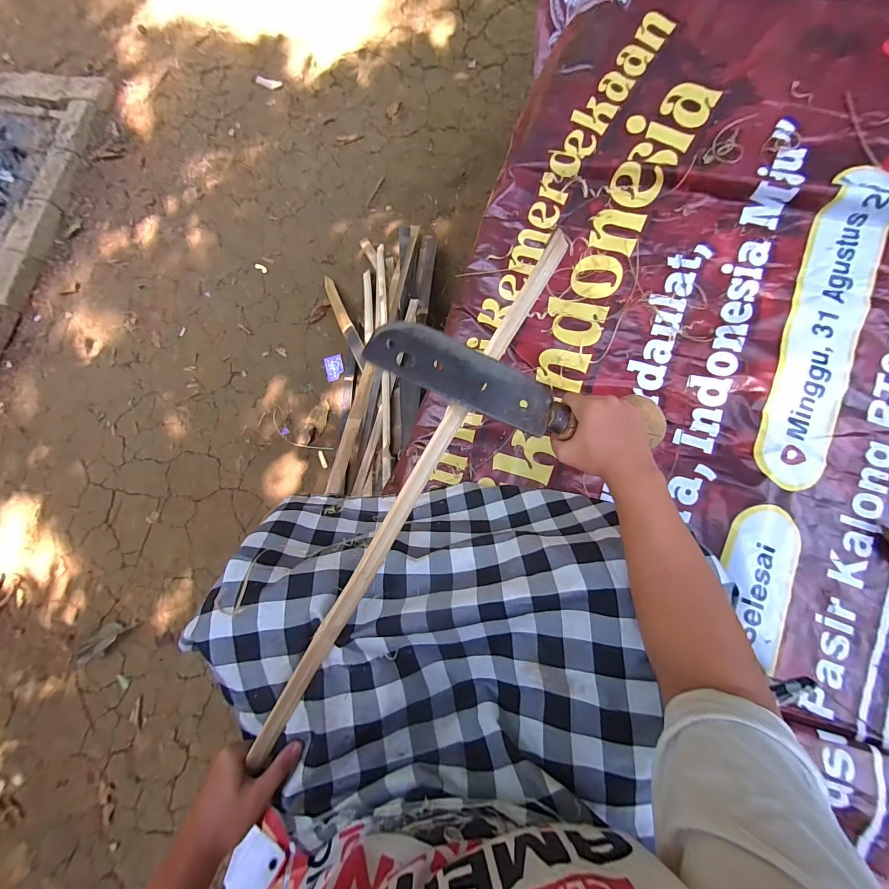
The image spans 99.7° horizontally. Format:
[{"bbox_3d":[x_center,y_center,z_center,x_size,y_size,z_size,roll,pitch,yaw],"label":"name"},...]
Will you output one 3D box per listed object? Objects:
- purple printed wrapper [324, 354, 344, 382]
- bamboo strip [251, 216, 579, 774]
[{"bbox_3d":[-0.351,-0.245,1.201,0.059,0.007,0.079,-13,82,5],"label":"purple printed wrapper"},{"bbox_3d":[-0.035,0.049,0.419,0.026,0.008,0.655,32,87,-33],"label":"bamboo strip"}]

